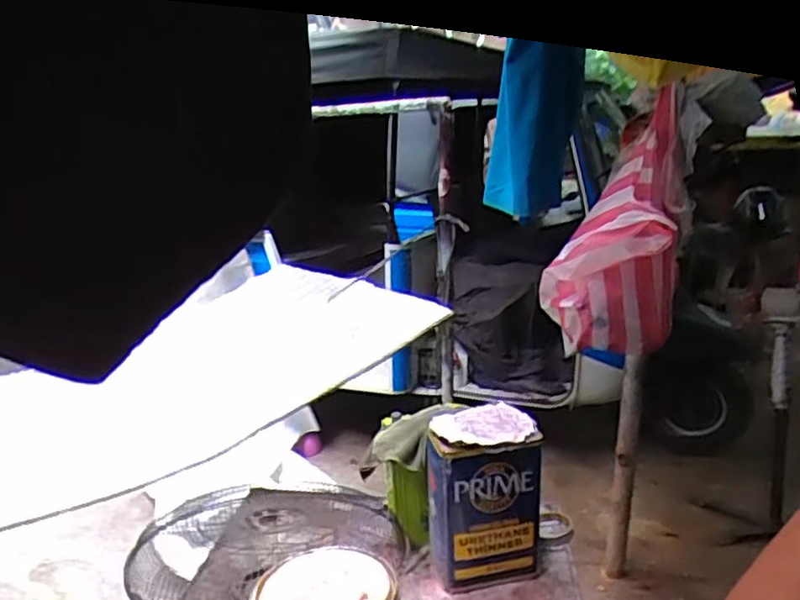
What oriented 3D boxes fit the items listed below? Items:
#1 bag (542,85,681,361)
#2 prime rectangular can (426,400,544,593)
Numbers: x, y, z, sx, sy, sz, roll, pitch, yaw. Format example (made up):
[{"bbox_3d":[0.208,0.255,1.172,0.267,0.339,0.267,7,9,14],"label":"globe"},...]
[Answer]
[{"bbox_3d":[0.544,-0.174,1.682,0.319,0.628,0.218,10,16,28],"label":"bag"},{"bbox_3d":[0.128,0.318,1.059,0.170,0.258,0.128,-3,15,-19],"label":"prime rectangular can"}]

